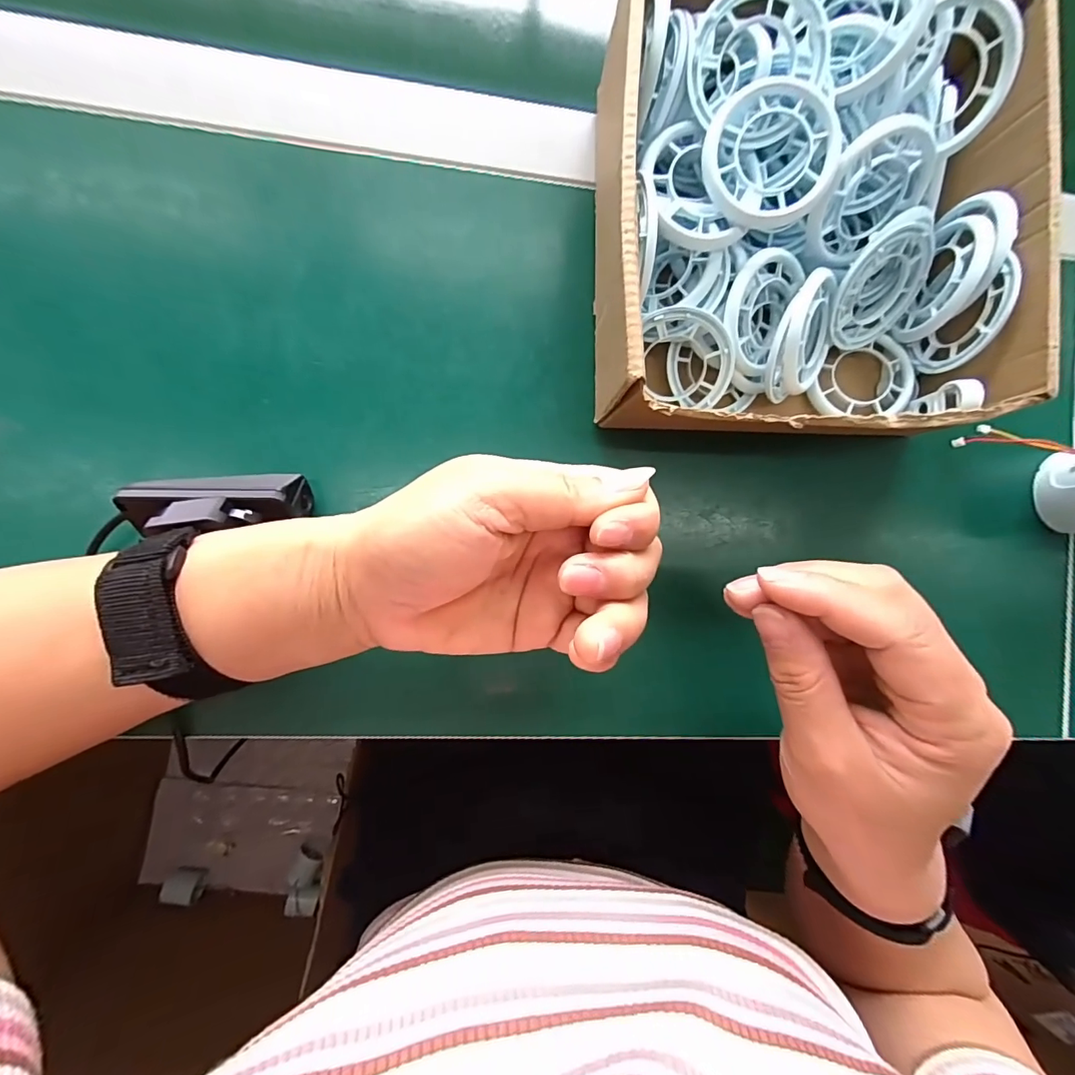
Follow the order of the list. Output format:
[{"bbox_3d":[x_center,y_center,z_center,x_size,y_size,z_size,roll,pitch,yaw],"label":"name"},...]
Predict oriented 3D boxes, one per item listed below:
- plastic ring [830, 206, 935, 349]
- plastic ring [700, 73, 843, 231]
[{"bbox_3d":[0.173,-0.128,0.240,0.055,0.010,0.056,-26,137,-3],"label":"plastic ring"},{"bbox_3d":[0.101,-0.168,0.206,0.056,0.008,0.055,1,102,4],"label":"plastic ring"}]

